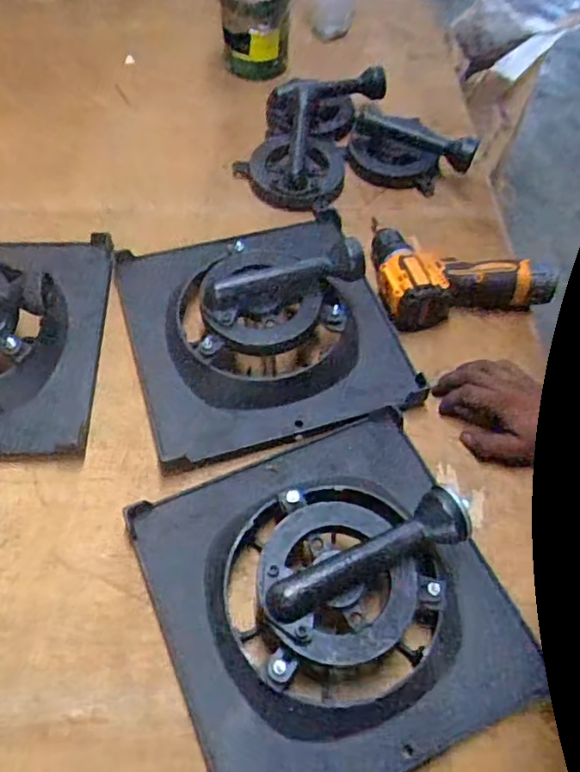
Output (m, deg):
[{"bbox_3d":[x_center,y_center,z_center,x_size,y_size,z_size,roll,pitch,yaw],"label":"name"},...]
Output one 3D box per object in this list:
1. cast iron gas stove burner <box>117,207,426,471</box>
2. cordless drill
[{"bbox_3d":[-0.032,-0.094,0.704,0.296,0.103,0.313,-14,59,-11],"label":"cast iron gas stove burner"},{"bbox_3d":[0.215,-0.150,0.780,0.209,0.062,0.150,-9,58,-8],"label":"cordless drill"}]

